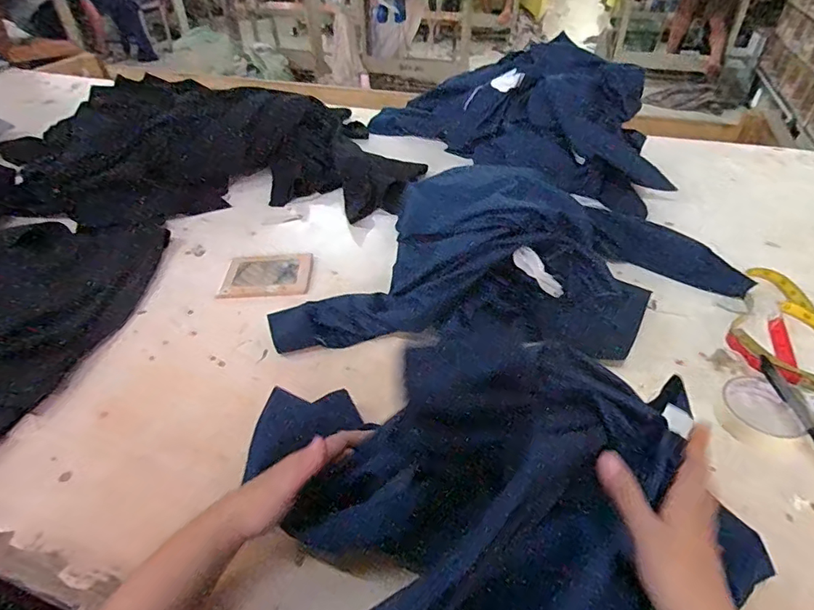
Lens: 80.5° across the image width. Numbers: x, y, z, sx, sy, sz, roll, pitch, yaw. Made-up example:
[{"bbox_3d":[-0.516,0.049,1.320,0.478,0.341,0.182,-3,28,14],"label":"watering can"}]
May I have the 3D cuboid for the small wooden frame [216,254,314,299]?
[{"bbox_3d":[-0.214,-0.047,0.742,0.131,0.013,0.104,-1,40,2],"label":"small wooden frame"}]

